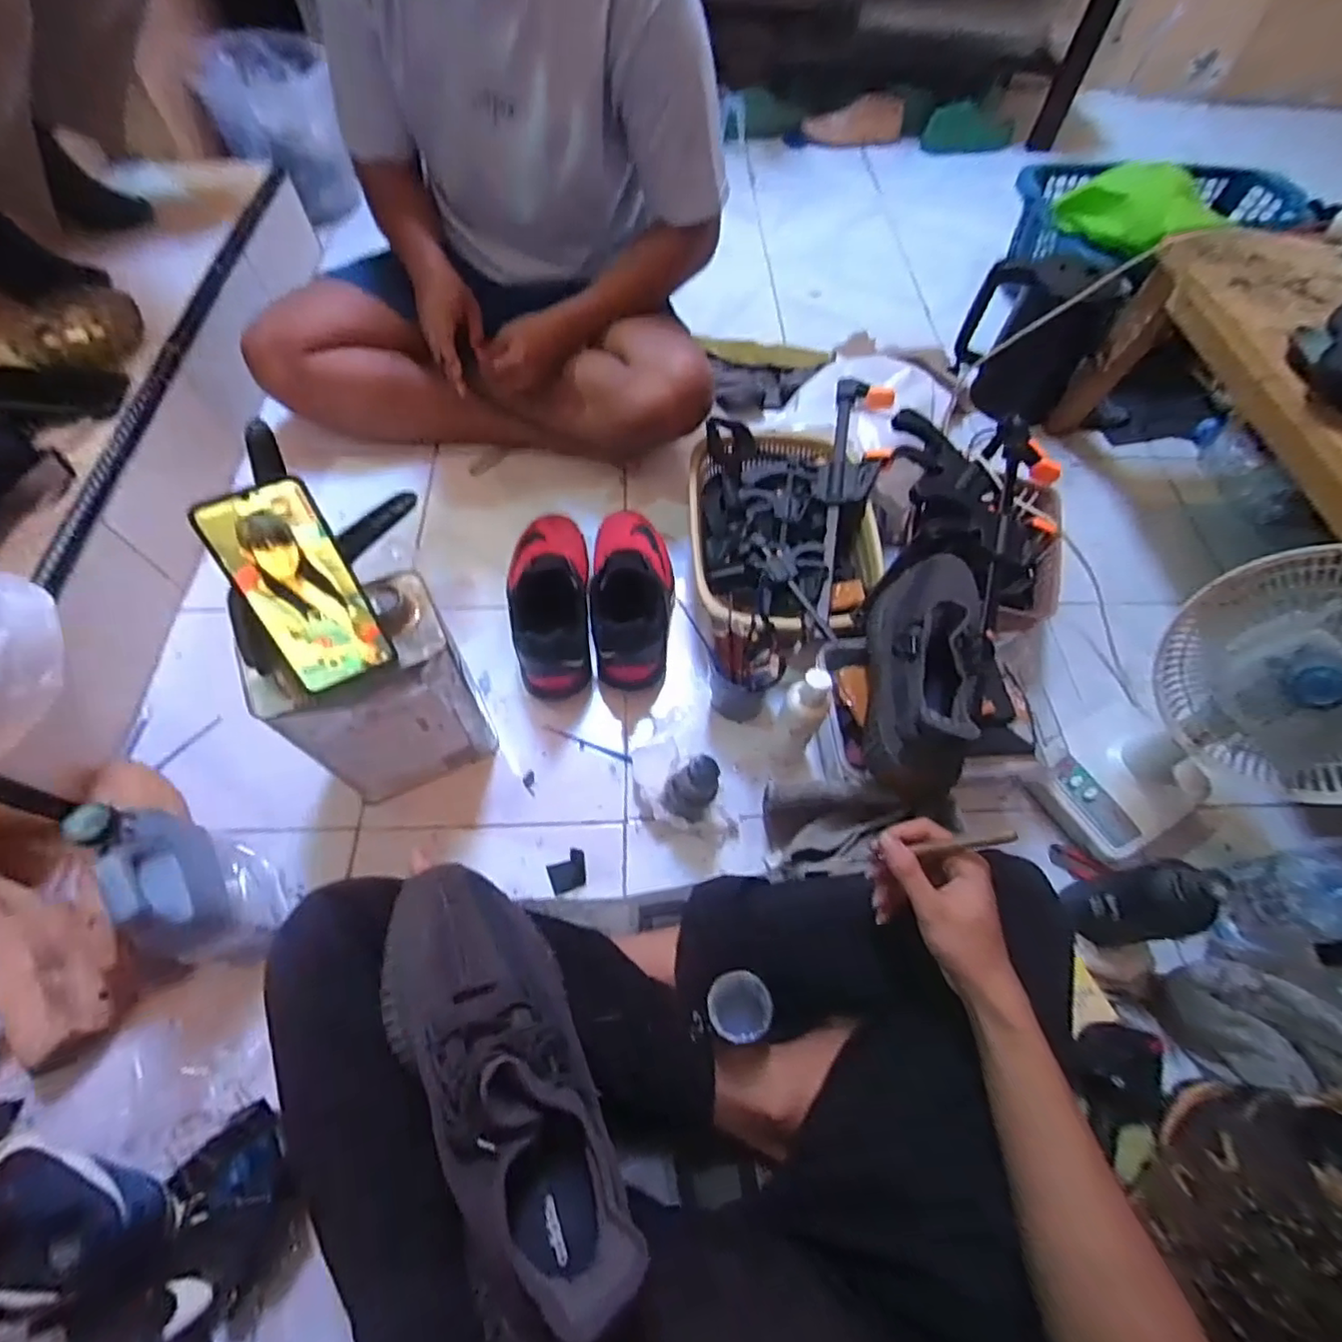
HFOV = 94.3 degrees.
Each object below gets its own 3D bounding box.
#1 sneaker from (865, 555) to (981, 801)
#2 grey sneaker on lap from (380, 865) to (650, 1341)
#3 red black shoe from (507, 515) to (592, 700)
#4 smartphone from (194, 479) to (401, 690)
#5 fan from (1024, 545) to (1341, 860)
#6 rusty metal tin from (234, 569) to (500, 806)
[{"bbox_3d":[0.271,-0.019,0.654,0.112,0.102,0.288,17,62,6],"label":"sneaker"},{"bbox_3d":[-0.115,0.261,0.409,0.107,0.090,0.270,-26,55,-17],"label":"grey sneaker on lap"},{"bbox_3d":[-0.155,-0.105,0.800,0.098,0.135,0.268,-5,49,-7],"label":"red black shoe"},{"bbox_3d":[-0.287,-0.060,0.493,0.077,0.168,0.010,-28,34,-17],"label":"smartphone"},{"bbox_3d":[0.560,0.040,0.611,0.246,0.302,0.198,-4,62,-6],"label":"fan"},{"bbox_3d":[-0.293,0.031,0.643,0.167,0.247,0.102,-25,66,-16],"label":"rusty metal tin"}]

